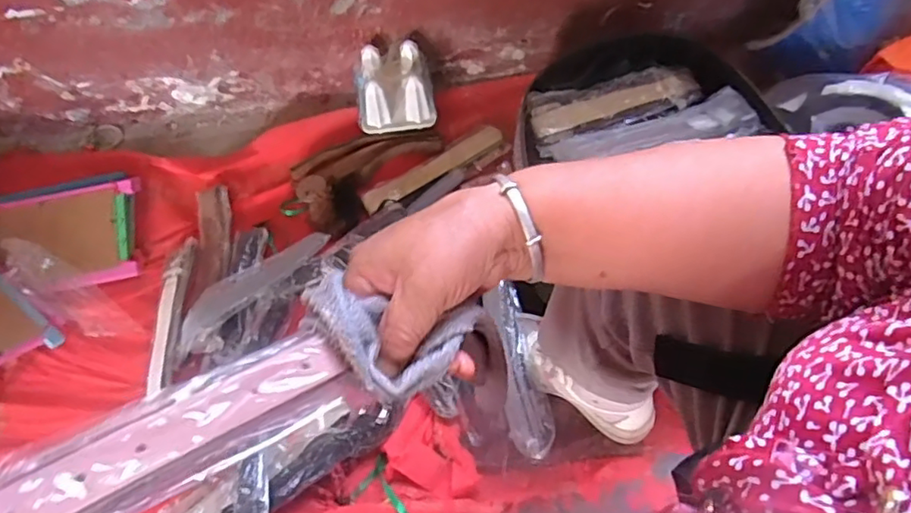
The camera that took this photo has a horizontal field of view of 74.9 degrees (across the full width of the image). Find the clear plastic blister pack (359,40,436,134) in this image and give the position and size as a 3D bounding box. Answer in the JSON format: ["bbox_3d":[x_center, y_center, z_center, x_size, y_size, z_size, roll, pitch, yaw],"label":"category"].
[{"bbox_3d":[-0.097,-0.264,0.951,0.117,0.108,0.092,-5,63,-3],"label":"clear plastic blister pack"}]

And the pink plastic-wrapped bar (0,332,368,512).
[{"bbox_3d":[-0.145,0.091,0.242,0.219,0.012,0.044,-22,91,-30],"label":"pink plastic-wrapped bar"}]

